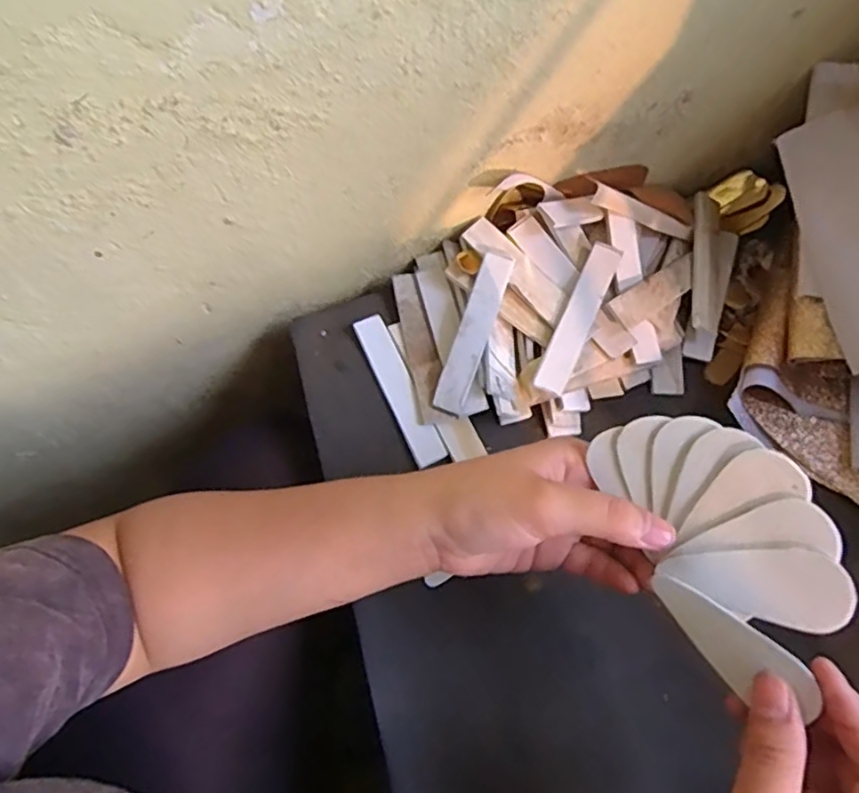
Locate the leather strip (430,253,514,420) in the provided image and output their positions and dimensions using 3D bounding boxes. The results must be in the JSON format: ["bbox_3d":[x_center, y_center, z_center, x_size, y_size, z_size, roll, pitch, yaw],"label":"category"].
[{"bbox_3d":[0.029,-0.041,0.405,0.021,0.006,0.106,20,85,6],"label":"leather strip"}]

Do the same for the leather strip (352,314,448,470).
[{"bbox_3d":[-0.019,-0.006,0.412,0.020,0.005,0.106,-24,75,-9],"label":"leather strip"}]

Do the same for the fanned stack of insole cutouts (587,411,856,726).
[{"bbox_3d":[0.122,0.060,0.259,0.070,0.013,0.121,-34,72,27],"label":"fanned stack of insole cutouts"}]

